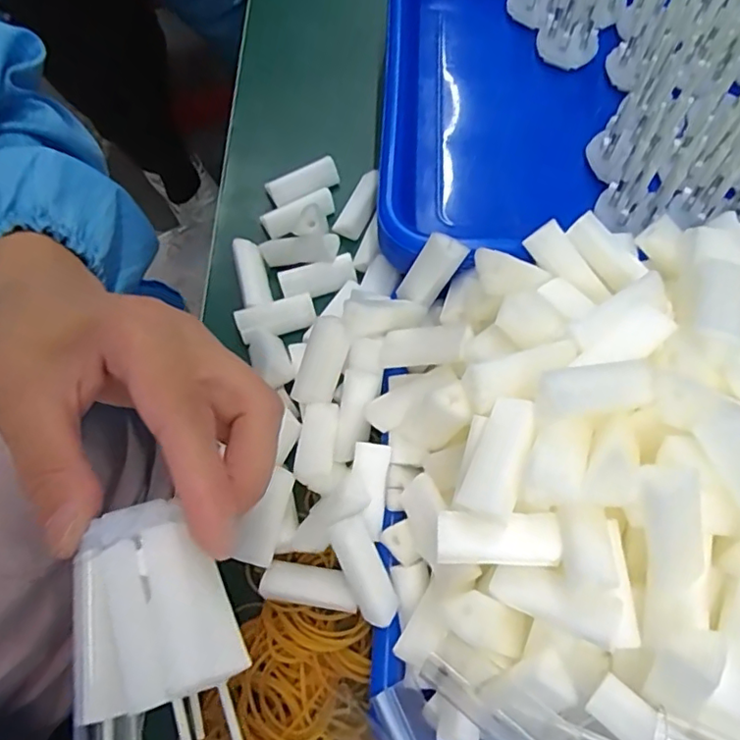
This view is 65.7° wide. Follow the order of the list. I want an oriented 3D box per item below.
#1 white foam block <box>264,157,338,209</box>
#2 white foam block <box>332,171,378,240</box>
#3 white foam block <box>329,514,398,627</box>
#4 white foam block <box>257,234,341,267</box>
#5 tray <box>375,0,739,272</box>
[{"bbox_3d":[-0.043,-0.121,0.367,0.046,0.009,0.018,-25,71,-10],"label":"white foam block"},{"bbox_3d":[-0.006,-0.104,0.364,0.018,0.009,0.047,22,70,7],"label":"white foam block"},{"bbox_3d":[-0.002,0.091,0.261,0.018,0.018,0.046,-25,71,-10],"label":"white foam block"},{"bbox_3d":[-0.043,-0.072,0.341,0.050,0.015,0.013,-1,68,20],"label":"white foam block"},{"bbox_3d":[0.169,-0.169,0.340,0.321,0.093,0.230,5,69,1],"label":"tray"}]

